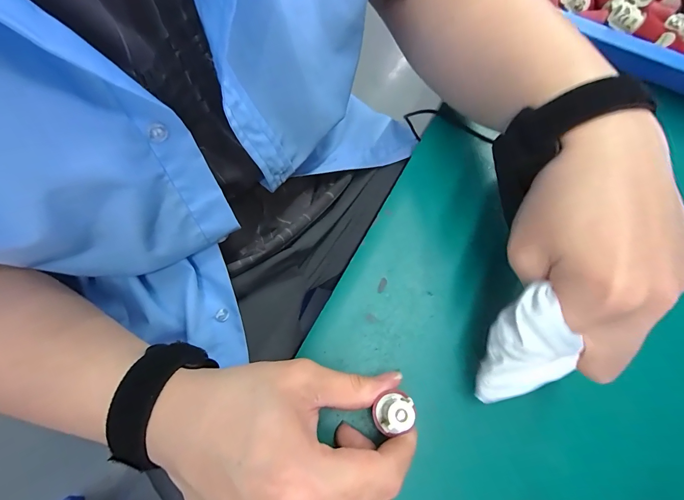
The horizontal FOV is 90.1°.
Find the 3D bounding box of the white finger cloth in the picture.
[{"bbox_3d":[0.097,0.053,0.179,0.030,0.075,0.025,11,31,2],"label":"white finger cloth"}]

